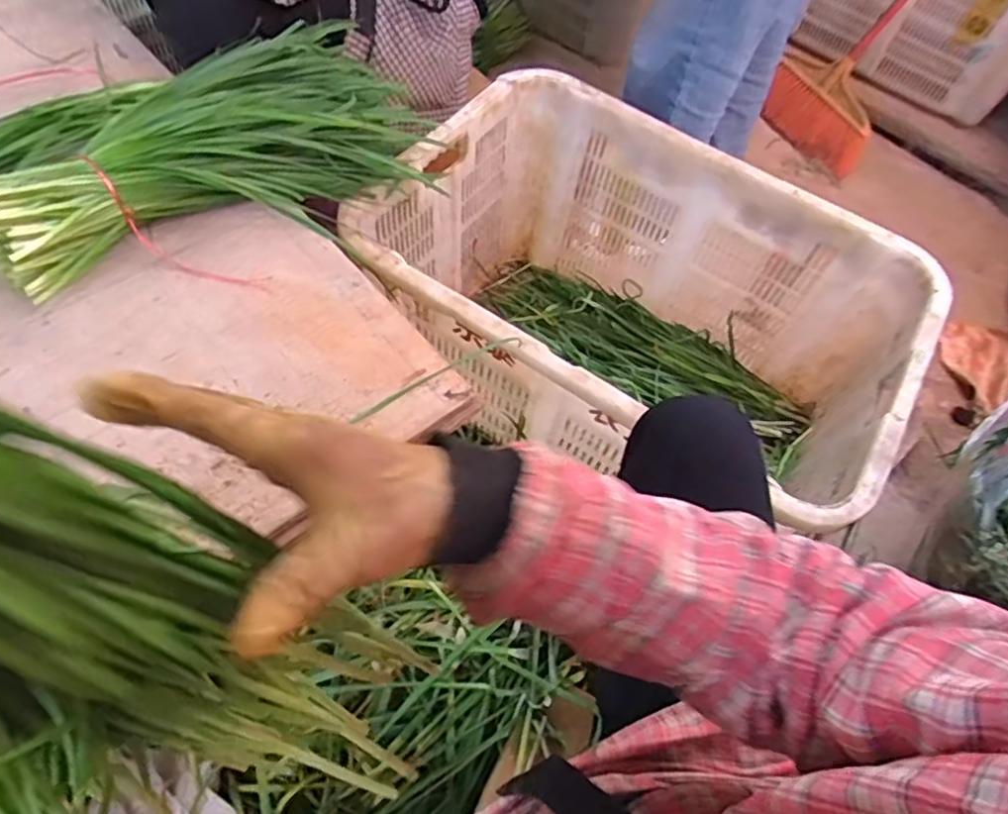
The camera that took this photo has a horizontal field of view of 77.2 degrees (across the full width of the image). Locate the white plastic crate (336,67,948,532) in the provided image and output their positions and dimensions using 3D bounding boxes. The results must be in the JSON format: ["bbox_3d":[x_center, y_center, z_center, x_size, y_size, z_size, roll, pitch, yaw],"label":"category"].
[{"bbox_3d":[0.163,-0.104,0.892,0.664,0.323,0.462,34,61,15],"label":"white plastic crate"}]

